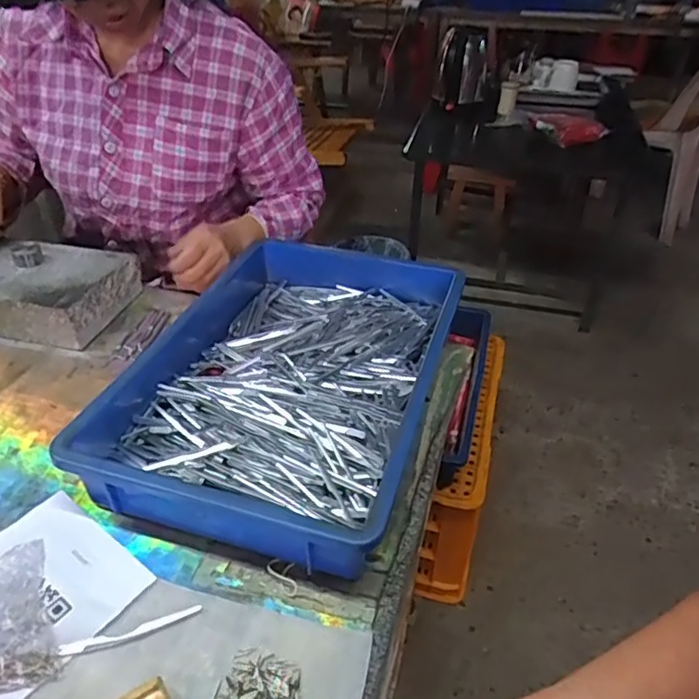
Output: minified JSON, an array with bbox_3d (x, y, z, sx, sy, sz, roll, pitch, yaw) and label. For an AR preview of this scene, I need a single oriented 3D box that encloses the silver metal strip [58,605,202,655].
[{"bbox_3d":[-0.165,0.214,0.458,0.102,0.004,0.010,-11,39,-17],"label":"silver metal strip"}]

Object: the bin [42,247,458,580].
[{"bbox_3d":[-0.077,0.023,0.654,0.317,0.077,0.416,11,38,13],"label":"bin"}]

